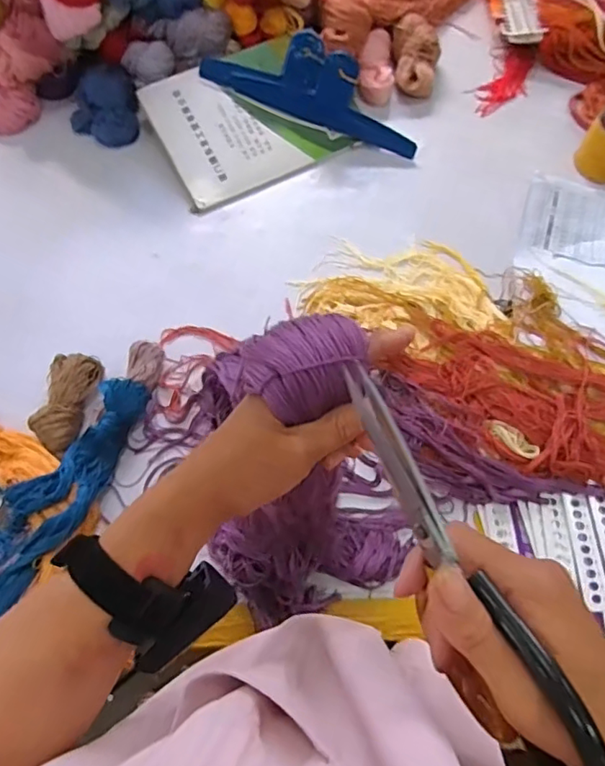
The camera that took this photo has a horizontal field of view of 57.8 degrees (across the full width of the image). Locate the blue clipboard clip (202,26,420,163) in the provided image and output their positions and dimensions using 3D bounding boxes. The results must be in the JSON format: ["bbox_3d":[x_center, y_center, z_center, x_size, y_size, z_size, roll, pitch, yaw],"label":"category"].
[{"bbox_3d":[0.022,-0.453,0.831,0.338,0.108,0.042,18,31,-2],"label":"blue clipboard clip"}]

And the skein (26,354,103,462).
[{"bbox_3d":[-0.293,0.026,0.676,0.060,0.042,0.131,9,67,3],"label":"skein"}]

